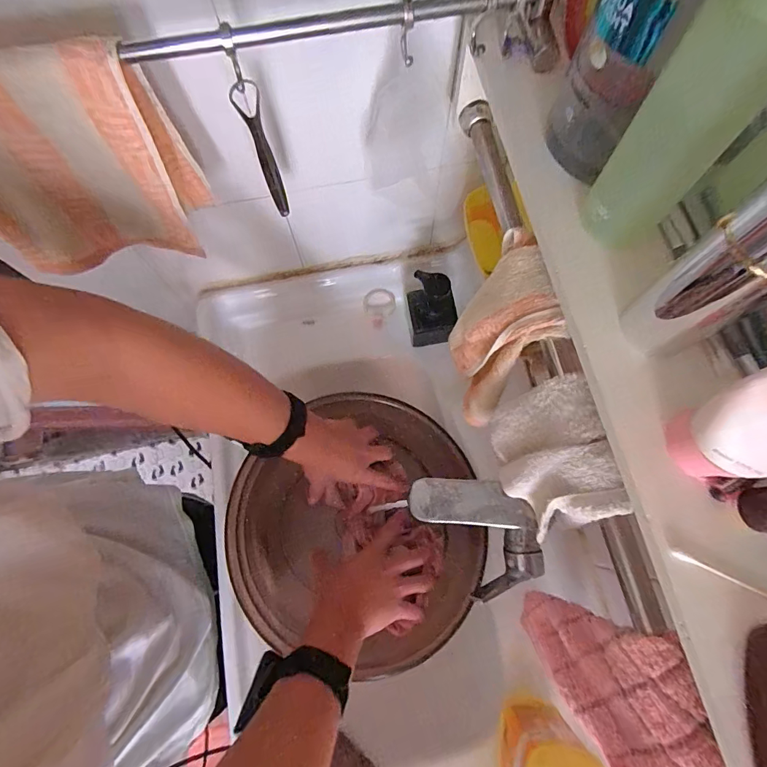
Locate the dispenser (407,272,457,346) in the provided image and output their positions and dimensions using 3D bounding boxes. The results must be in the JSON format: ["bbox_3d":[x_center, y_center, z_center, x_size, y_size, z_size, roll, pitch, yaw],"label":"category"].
[{"bbox_3d":[0.069,-0.103,0.618,0.071,0.131,0.071,0,73,1],"label":"dispenser"}]

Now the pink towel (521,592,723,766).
[{"bbox_3d":[0.167,0.248,0.320,0.058,0.168,0.145,-9,73,-2],"label":"pink towel"}]

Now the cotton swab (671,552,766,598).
[{"bbox_3d":[0.178,0.100,0.209,0.070,0.005,0.004,26,75,8],"label":"cotton swab"}]

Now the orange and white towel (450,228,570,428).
[{"bbox_3d":[0.107,-0.042,0.406,0.053,0.164,0.121,-11,73,-3],"label":"orange and white towel"}]

